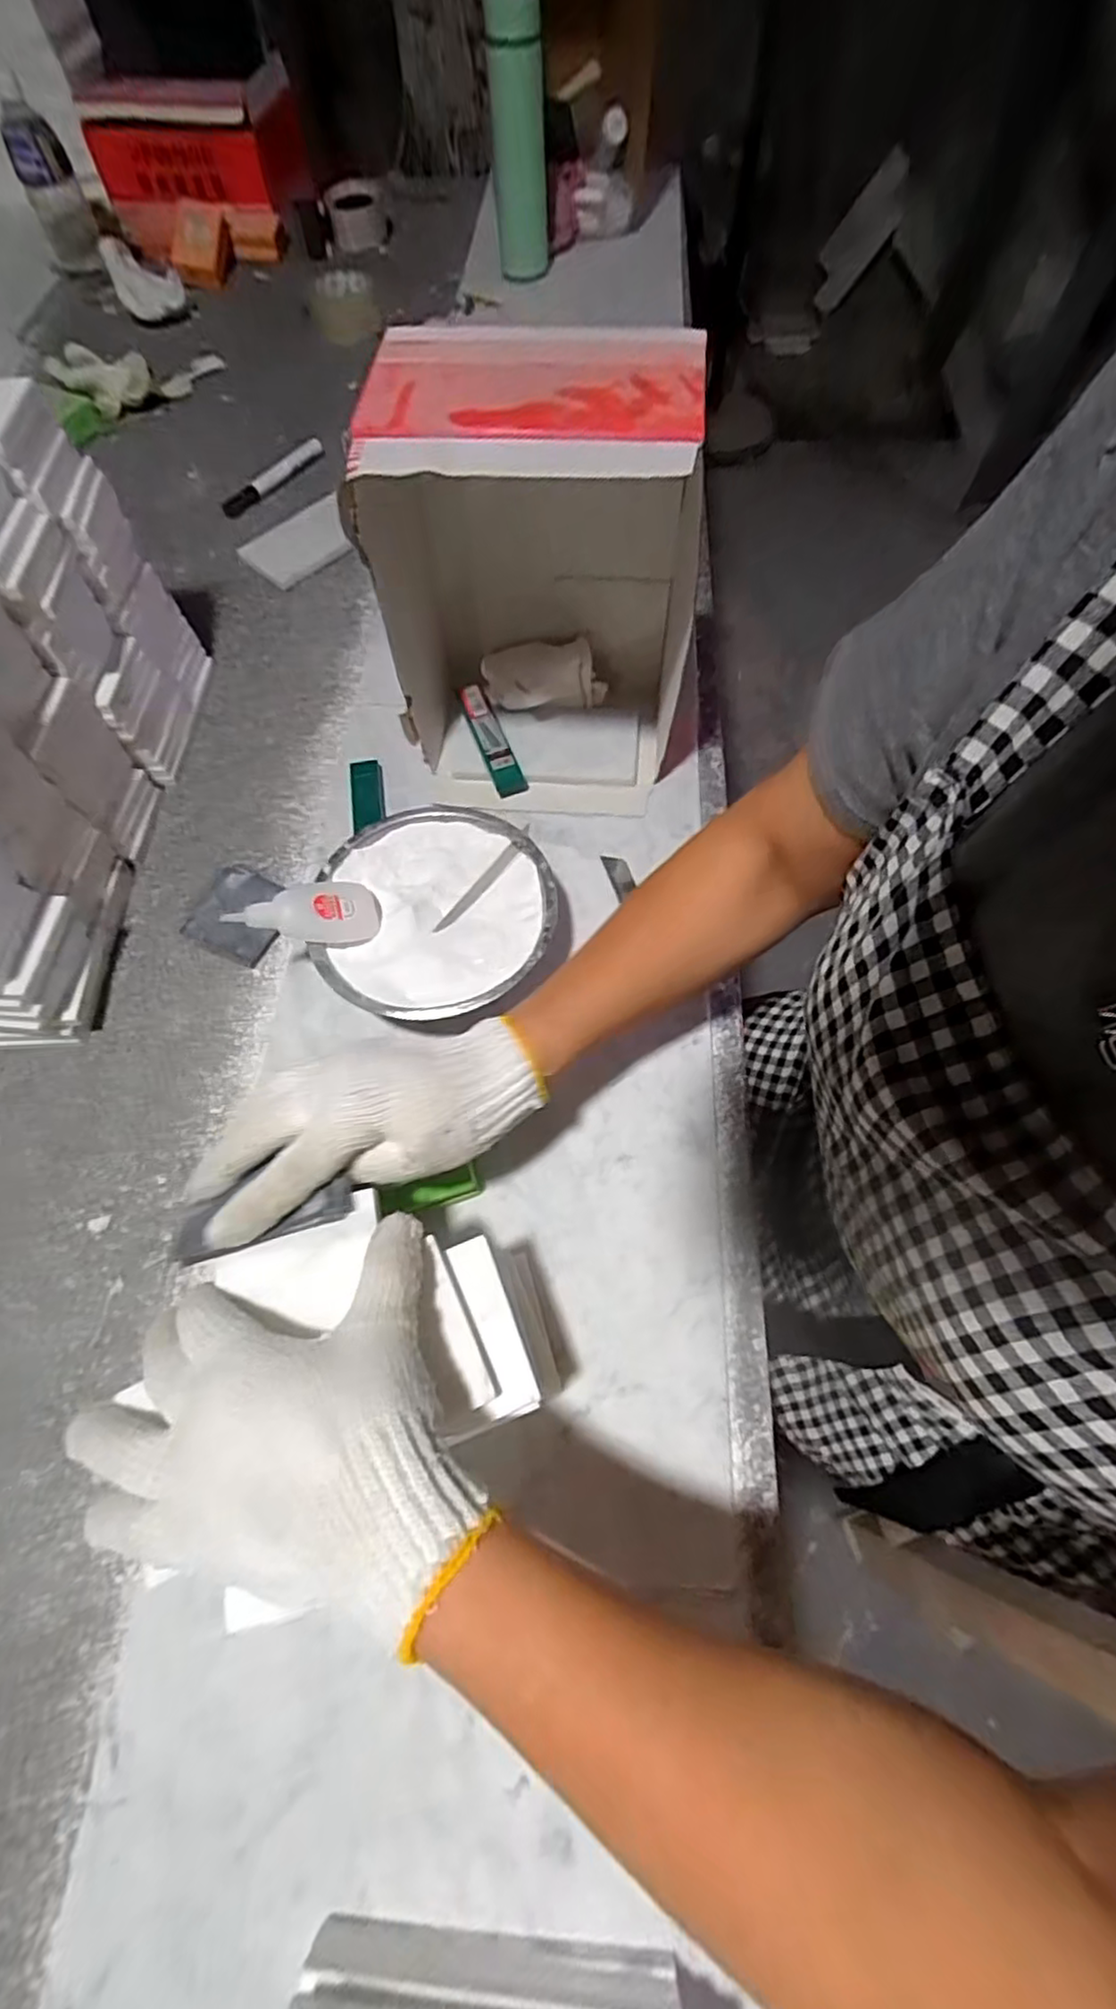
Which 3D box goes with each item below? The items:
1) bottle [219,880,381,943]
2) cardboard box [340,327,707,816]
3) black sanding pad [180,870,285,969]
[{"bbox_3d":[-0.164,-0.061,0.450,0.092,0.018,0.040,-8,61,-30],"label":"bottle"},{"bbox_3d":[-0.013,-0.274,0.476,0.193,0.248,0.142,3,65,4],"label":"cardboard box"},{"bbox_3d":[-0.242,-0.069,0.527,0.076,0.009,0.069,19,67,12],"label":"black sanding pad"}]

